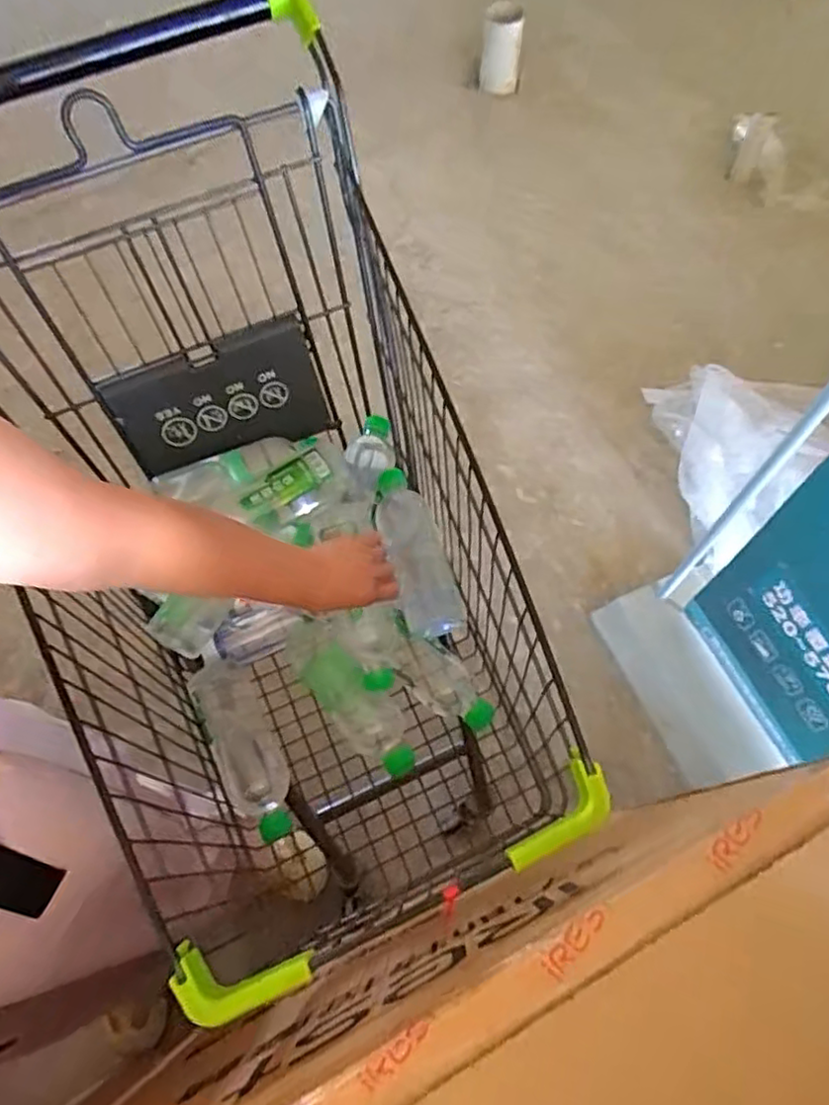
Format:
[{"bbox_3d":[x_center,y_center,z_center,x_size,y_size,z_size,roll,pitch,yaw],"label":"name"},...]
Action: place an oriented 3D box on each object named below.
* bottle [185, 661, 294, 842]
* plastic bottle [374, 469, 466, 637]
[{"bbox_3d":[-0.187,0.213,0.714,0.064,0.065,0.209,-29,67,-9],"label":"bottle"},{"bbox_3d":[-0.002,-0.002,0.743,0.063,0.063,0.195,-18,86,-5],"label":"plastic bottle"}]

